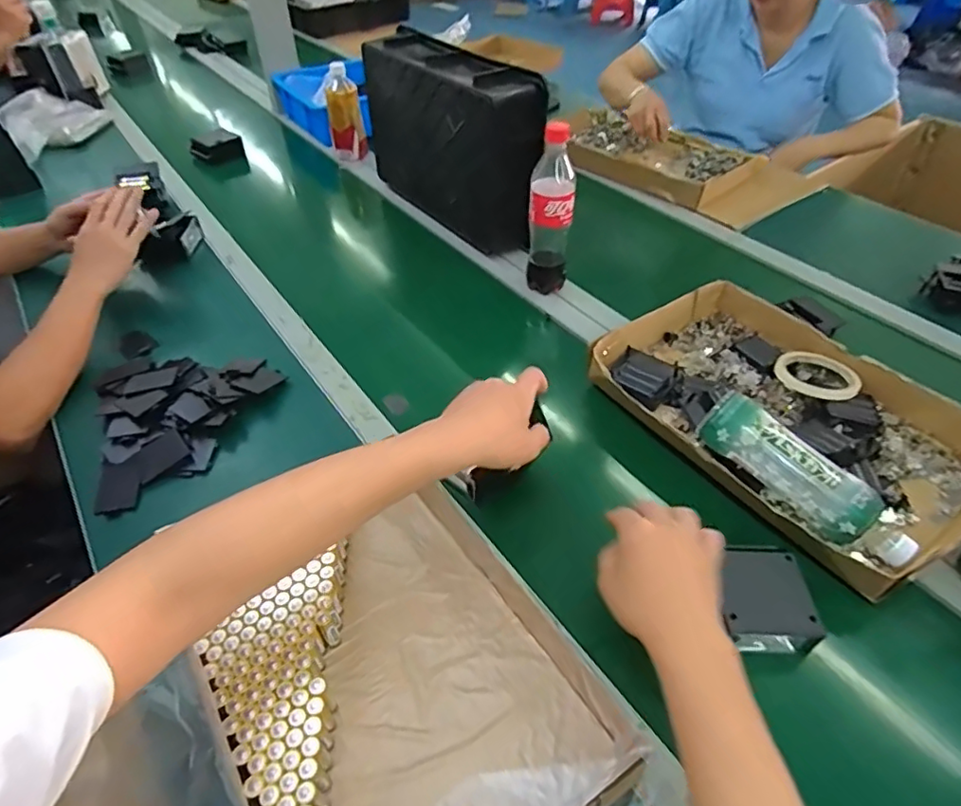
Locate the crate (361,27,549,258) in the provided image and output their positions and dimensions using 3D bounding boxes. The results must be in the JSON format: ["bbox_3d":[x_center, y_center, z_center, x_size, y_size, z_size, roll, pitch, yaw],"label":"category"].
[{"bbox_3d":[-0.053,-0.451,1.008,0.122,0.246,0.417,-26,50,-23],"label":"crate"}]

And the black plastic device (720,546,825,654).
[{"bbox_3d":[0.254,0.183,0.537,0.078,0.048,0.091,0,45,2],"label":"black plastic device"}]

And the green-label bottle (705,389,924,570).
[{"bbox_3d":[0.325,0.077,0.598,0.209,0.070,0.064,42,58,17],"label":"green-label bottle"}]

